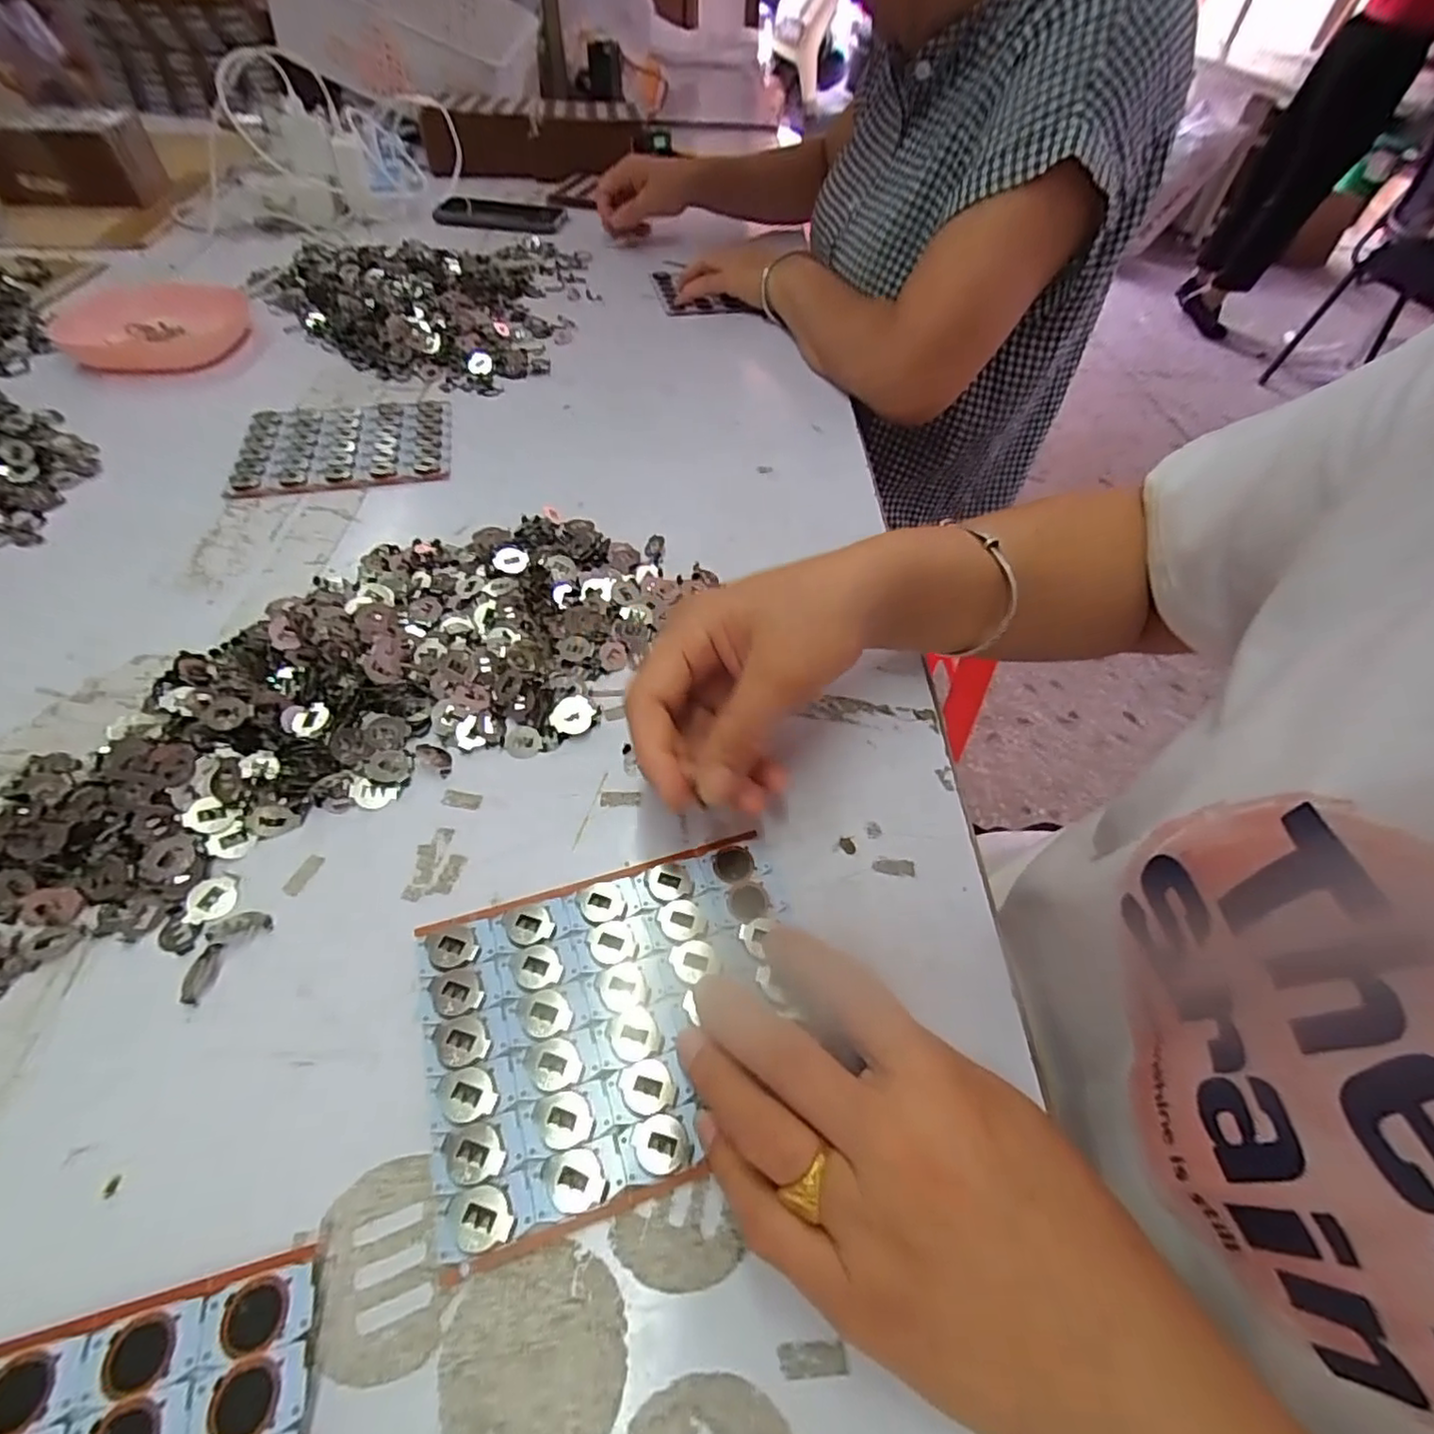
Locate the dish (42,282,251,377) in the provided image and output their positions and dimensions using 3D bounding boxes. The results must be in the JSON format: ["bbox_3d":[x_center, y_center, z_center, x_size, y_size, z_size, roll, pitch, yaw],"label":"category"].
[{"bbox_3d":[-0.498,-0.347,0.575,0.146,0.024,0.132,-22,56,-20],"label":"dish"}]

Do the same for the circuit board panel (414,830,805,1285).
[{"bbox_3d":[-0.038,0.114,0.249,0.141,0.006,0.114,-14,54,-14],"label":"circuit board panel"}]

